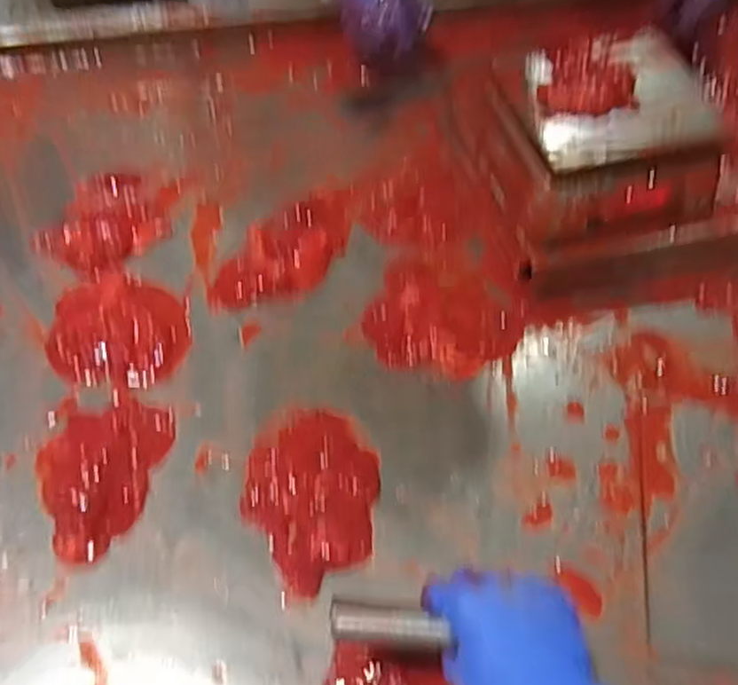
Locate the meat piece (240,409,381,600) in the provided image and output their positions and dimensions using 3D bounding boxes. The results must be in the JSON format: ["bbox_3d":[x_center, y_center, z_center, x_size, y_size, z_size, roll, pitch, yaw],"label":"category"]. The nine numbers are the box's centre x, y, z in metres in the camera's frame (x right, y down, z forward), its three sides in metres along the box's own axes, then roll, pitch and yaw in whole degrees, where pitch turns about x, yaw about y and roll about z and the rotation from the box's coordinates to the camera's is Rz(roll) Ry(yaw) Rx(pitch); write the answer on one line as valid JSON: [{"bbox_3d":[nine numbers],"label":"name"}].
[{"bbox_3d":[-0.048,0.133,0.641,0.126,0.016,0.149,-29,61,-20],"label":"meat piece"}]

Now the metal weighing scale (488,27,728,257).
[{"bbox_3d":[0.271,-0.233,0.821,0.234,0.130,0.212,-13,57,-11],"label":"metal weighing scale"}]

